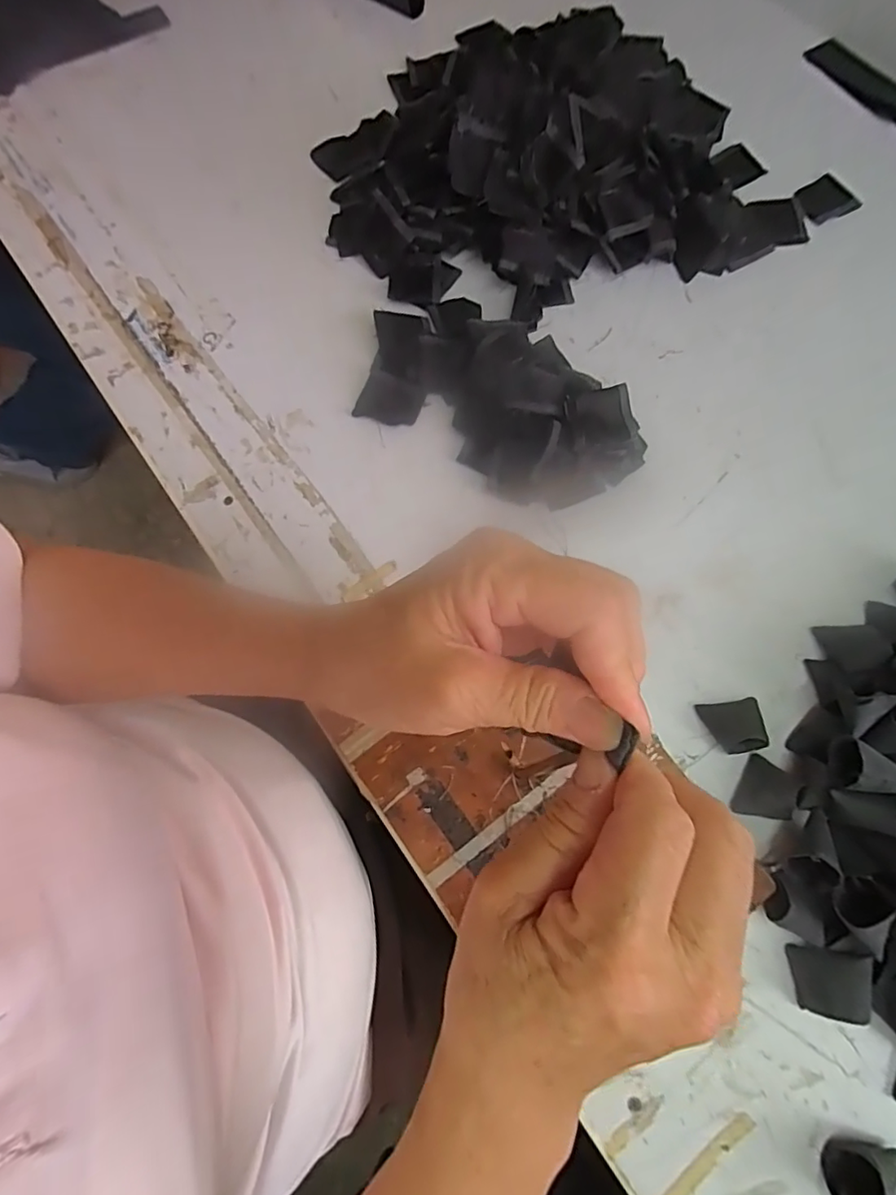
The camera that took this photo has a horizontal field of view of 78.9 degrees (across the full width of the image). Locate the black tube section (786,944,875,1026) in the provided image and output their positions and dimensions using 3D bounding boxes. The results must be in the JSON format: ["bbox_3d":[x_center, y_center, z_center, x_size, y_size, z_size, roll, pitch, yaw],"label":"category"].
[{"bbox_3d":[0.231,0.231,0.329,0.034,0.031,0.033,5,72,2],"label":"black tube section"}]

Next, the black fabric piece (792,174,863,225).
[{"bbox_3d":[0.371,-0.391,0.536,0.056,0.004,0.047,-29,74,-9],"label":"black fabric piece"}]

